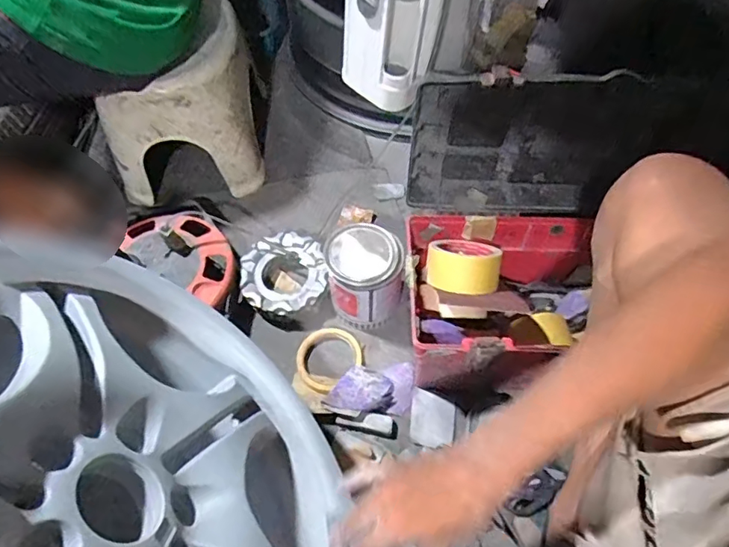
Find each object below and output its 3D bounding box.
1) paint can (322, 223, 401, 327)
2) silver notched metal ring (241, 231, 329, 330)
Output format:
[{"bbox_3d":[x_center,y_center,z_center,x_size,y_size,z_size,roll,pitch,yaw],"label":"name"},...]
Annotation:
[{"bbox_3d":[0.000,0.002,0.735,0.106,0.119,0.092,6,58,2],"label":"paint can"},{"bbox_3d":[-0.120,0.009,0.791,0.123,0.065,0.132,1,58,-1],"label":"silver notched metal ring"}]

